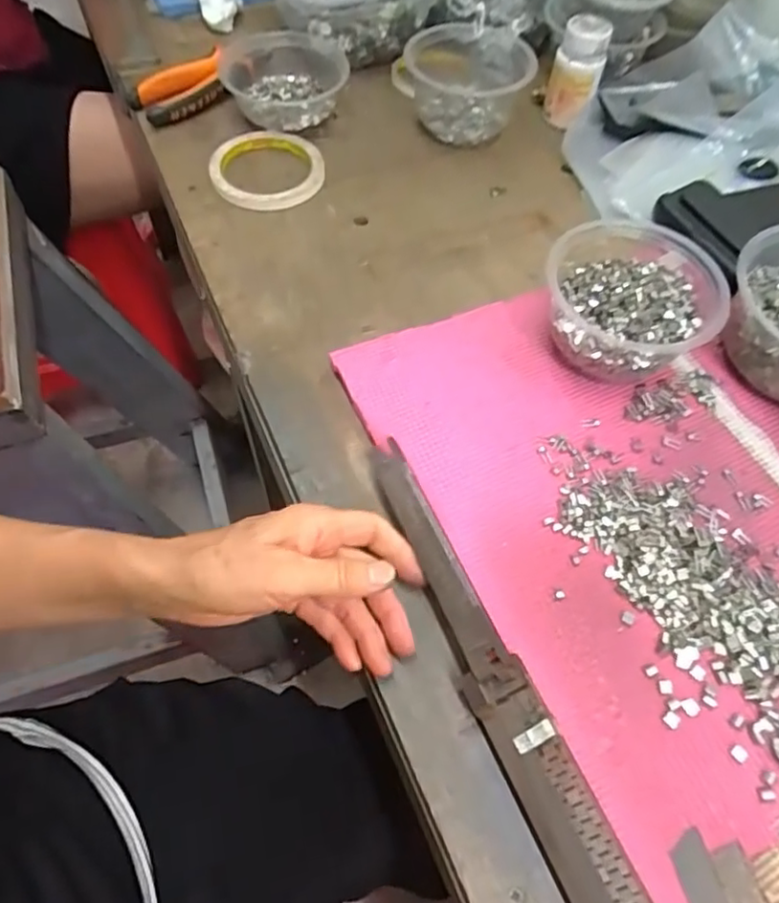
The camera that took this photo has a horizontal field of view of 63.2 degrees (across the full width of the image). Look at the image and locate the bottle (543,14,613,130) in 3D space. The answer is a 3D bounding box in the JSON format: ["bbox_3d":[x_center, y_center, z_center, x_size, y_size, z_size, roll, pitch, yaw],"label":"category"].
[{"bbox_3d":[0.173,-0.351,0.586,0.045,0.075,0.044,15,60,7],"label":"bottle"}]

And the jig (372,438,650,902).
[{"bbox_3d":[0.054,0.118,0.327,0.030,0.023,0.285,-21,64,-11],"label":"jig"}]

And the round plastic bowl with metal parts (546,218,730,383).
[{"bbox_3d":[0.164,-0.104,0.441,0.114,0.063,0.120,1,59,-1],"label":"round plastic bowl with metal parts"}]

